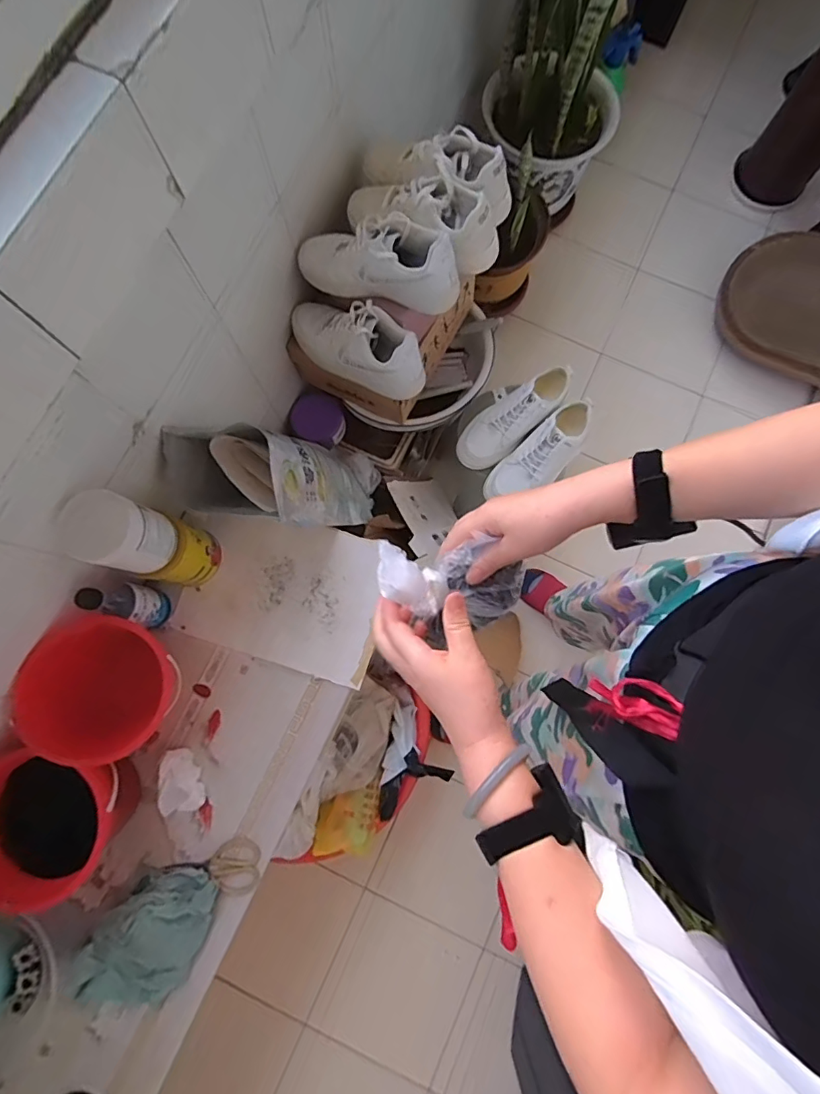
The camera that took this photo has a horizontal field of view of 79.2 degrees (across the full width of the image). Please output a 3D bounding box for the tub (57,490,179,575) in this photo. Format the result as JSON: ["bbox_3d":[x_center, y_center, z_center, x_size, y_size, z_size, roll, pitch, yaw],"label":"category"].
[{"bbox_3d":[-0.376,-0.017,0.644,0.089,0.128,0.086,0,79,-1],"label":"tub"}]

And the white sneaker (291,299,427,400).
[{"bbox_3d":[-0.105,-0.367,0.889,0.266,0.114,0.095,31,80,19],"label":"white sneaker"}]

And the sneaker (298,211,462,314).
[{"bbox_3d":[-0.053,-0.466,0.807,0.261,0.113,0.092,16,79,18],"label":"sneaker"}]

